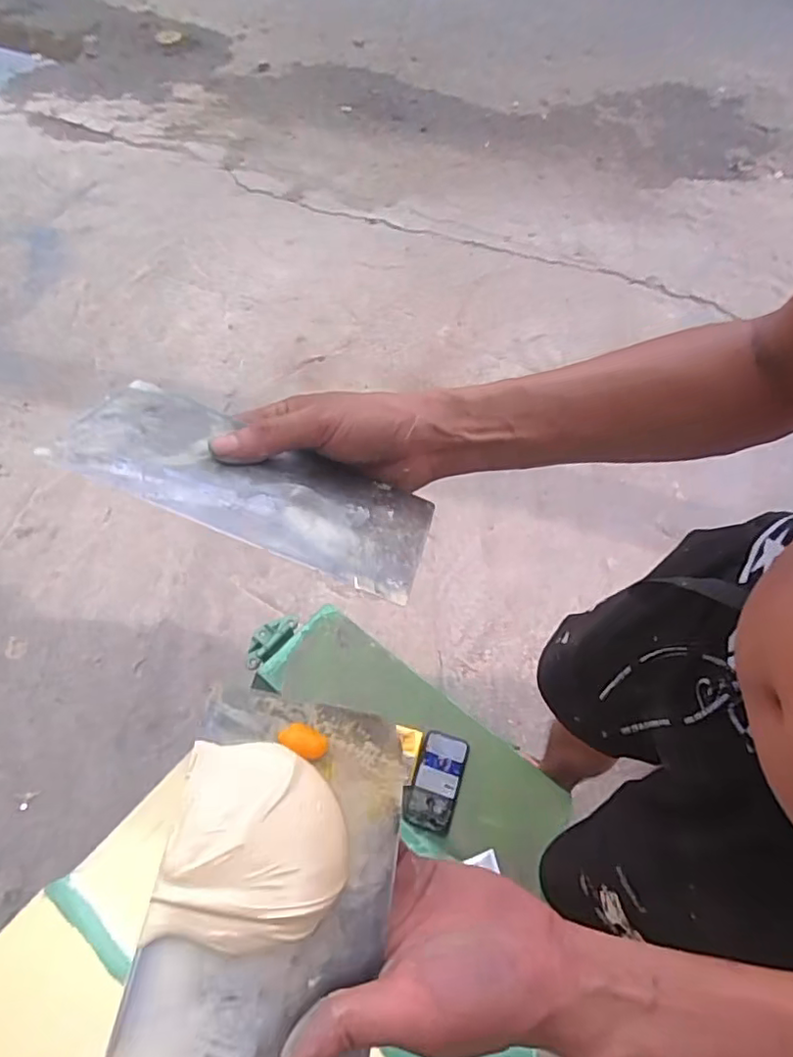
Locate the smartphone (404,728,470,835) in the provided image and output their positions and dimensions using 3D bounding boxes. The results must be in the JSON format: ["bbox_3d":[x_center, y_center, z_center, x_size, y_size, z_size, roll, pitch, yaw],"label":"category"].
[{"bbox_3d":[0.065,0.407,0.956,0.078,0.013,0.148,17,62,10],"label":"smartphone"}]

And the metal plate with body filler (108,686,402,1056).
[{"bbox_3d":[-0.051,0.160,0.258,0.103,0.020,0.167,17,59,-15],"label":"metal plate with body filler"}]

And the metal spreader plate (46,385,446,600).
[{"bbox_3d":[-0.077,-0.027,0.330,0.197,0.005,0.092,23,37,-2],"label":"metal spreader plate"}]

